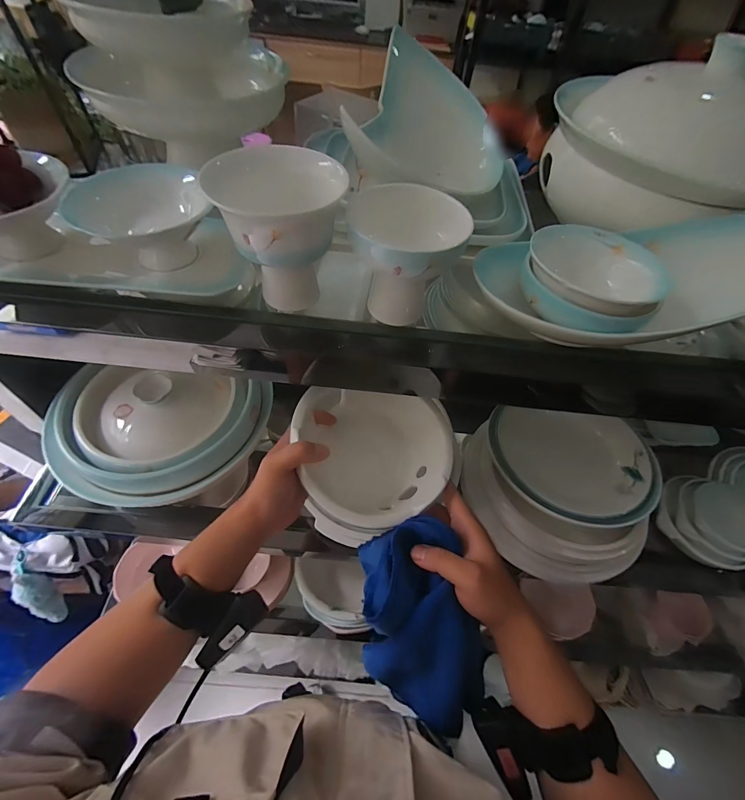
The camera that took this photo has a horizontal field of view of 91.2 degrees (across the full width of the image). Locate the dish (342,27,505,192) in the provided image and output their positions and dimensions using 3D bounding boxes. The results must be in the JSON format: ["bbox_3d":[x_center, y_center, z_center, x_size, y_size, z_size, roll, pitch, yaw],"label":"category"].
[{"bbox_3d":[0.064,-0.339,0.447,0.188,0.100,0.140,1,56,-4],"label":"dish"}]

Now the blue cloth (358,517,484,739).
[{"bbox_3d":[0.050,0.237,0.373,0.109,0.078,0.237,-17,100,-16],"label":"blue cloth"}]

